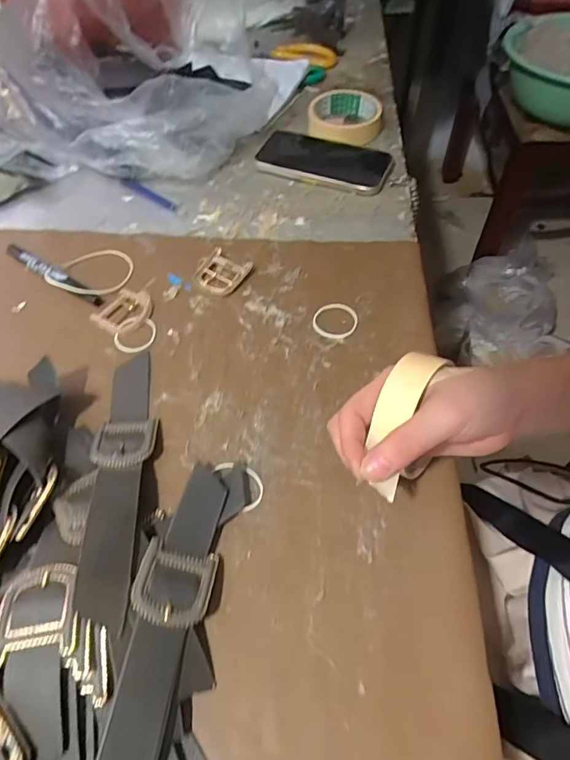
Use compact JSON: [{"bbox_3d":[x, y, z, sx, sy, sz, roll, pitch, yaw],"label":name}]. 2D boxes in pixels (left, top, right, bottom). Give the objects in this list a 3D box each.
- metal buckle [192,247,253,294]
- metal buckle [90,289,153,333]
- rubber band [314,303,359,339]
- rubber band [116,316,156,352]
[{"bbox_3d":[-0.063,-0.109,0.482,0.050,0.009,0.048,30,62,21],"label":"metal buckle"},{"bbox_3d":[-0.153,-0.067,0.462,0.046,0.005,0.055,32,63,22],"label":"metal buckle"},{"bbox_3d":[0.047,-0.056,0.444,0.040,0.004,0.041,2,56,4],"label":"rubber band"},{"bbox_3d":[-0.139,-0.042,0.447,0.040,0.004,0.037,-1,56,2],"label":"rubber band"}]

